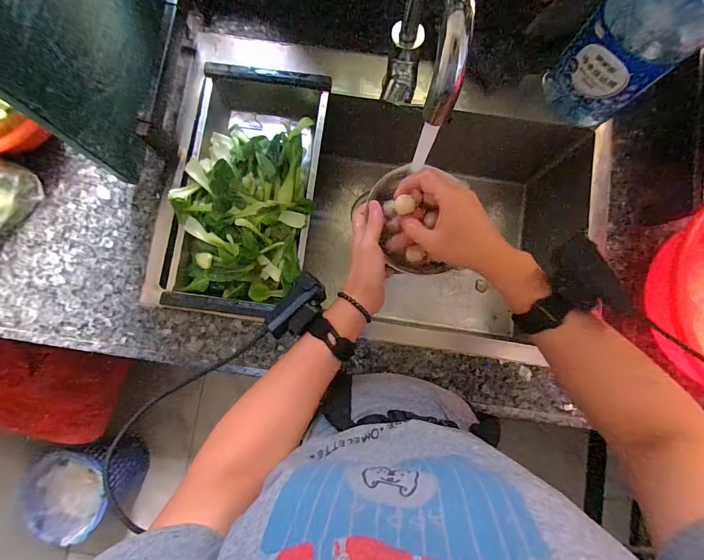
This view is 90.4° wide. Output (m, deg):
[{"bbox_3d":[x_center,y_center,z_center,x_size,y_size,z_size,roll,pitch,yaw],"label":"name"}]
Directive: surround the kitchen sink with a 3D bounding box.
[{"bbox_3d":[0.047,-0.121,0.625,0.659,0.235,0.428,9,84,2],"label":"kitchen sink"}]

